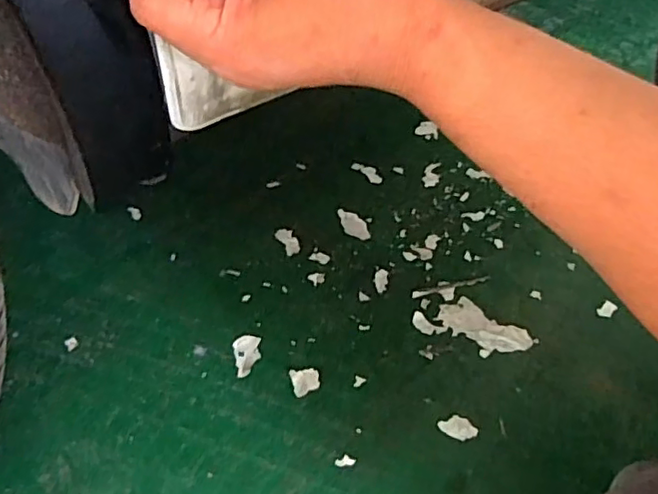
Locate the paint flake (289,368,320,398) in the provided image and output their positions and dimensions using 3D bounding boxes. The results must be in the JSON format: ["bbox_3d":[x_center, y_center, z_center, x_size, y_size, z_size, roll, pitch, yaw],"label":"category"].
[{"bbox_3d":[-0.025,0.143,0.652,0.029,0.004,0.031,-12,52,-11],"label":"paint flake"}]

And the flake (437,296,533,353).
[{"bbox_3d":[0.177,0.093,0.695,0.103,0.004,0.047,30,60,23],"label":"flake"}]

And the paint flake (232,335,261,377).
[{"bbox_3d":[-0.091,0.120,0.672,0.030,0.004,0.051,-4,51,-4],"label":"paint flake"}]

